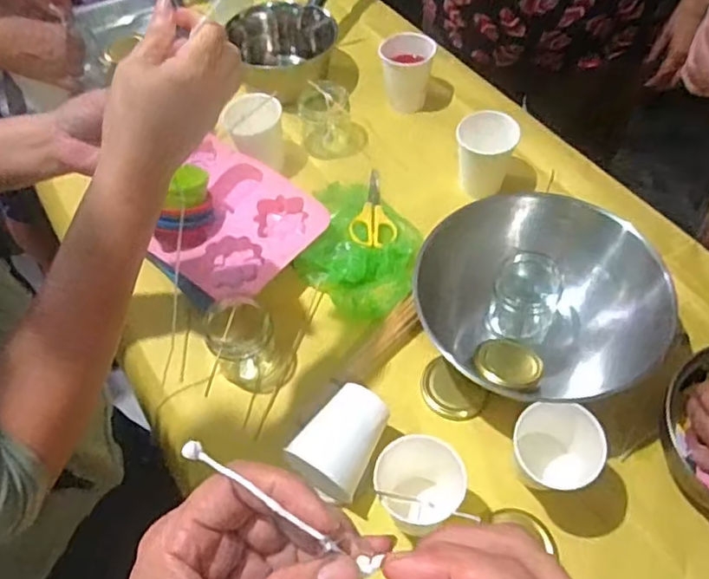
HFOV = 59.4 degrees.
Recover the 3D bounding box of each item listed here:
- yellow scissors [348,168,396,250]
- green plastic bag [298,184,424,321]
[{"bbox_3d":[0.020,-0.100,0.755,0.052,0.018,0.134,-3,54,1],"label":"yellow scissors"},{"bbox_3d":[0.010,-0.051,0.712,0.134,0.039,0.181,7,54,8],"label":"green plastic bag"}]

